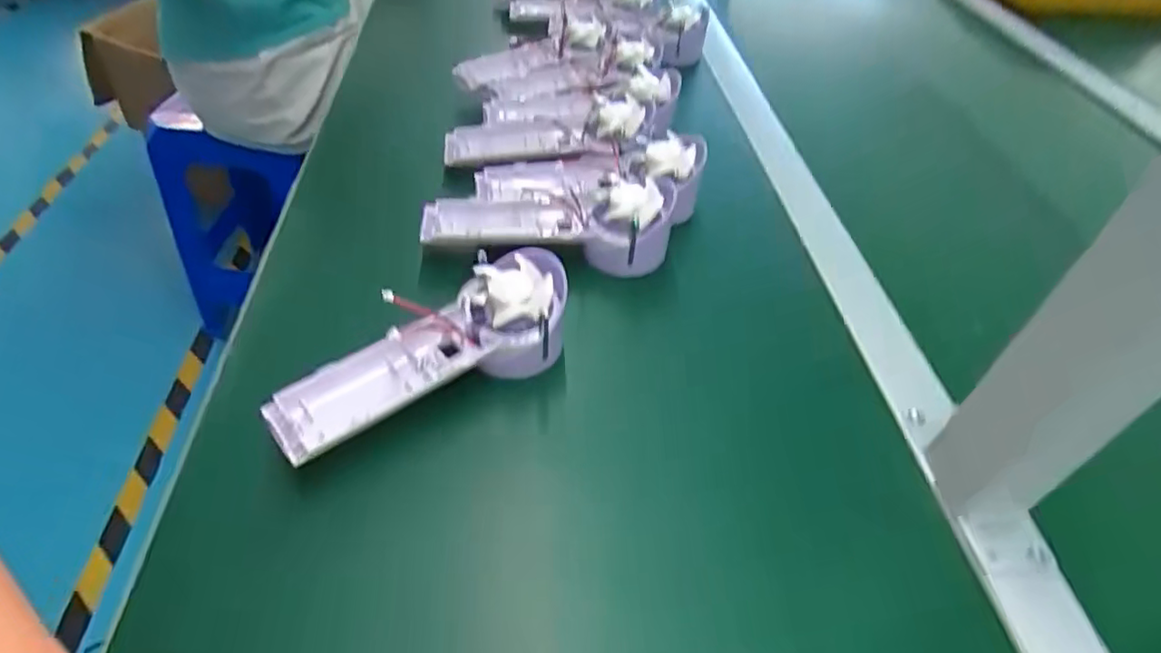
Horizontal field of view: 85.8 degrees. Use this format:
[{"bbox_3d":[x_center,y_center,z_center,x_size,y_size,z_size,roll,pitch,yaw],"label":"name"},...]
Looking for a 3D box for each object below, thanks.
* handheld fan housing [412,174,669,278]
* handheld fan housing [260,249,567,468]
[{"bbox_3d":[-0.020,-0.074,0.445,0.179,0.040,0.072,0,46,-4],"label":"handheld fan housing"},{"bbox_3d":[-0.085,0.012,0.347,0.172,0.046,0.069,-22,52,-24],"label":"handheld fan housing"}]

